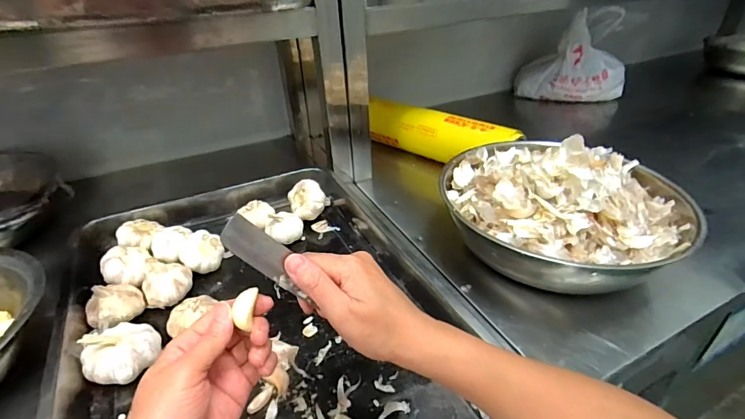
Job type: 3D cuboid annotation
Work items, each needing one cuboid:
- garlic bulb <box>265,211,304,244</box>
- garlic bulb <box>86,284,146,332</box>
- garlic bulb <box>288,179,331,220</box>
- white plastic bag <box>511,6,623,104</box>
[{"bbox_3d":[-0.134,0.026,0.583,0.057,0.036,0.043,-11,34,-11],"label":"garlic bulb"},{"bbox_3d":[-0.302,0.109,0.453,0.048,0.041,0.057,19,40,30],"label":"garlic bulb"},{"bbox_3d":[-0.102,-0.017,0.622,0.063,0.052,0.055,-9,34,-8],"label":"garlic bulb"},{"bbox_3d":[0.587,-0.436,1.131,0.284,0.240,0.206,16,38,26],"label":"white plastic bag"}]

